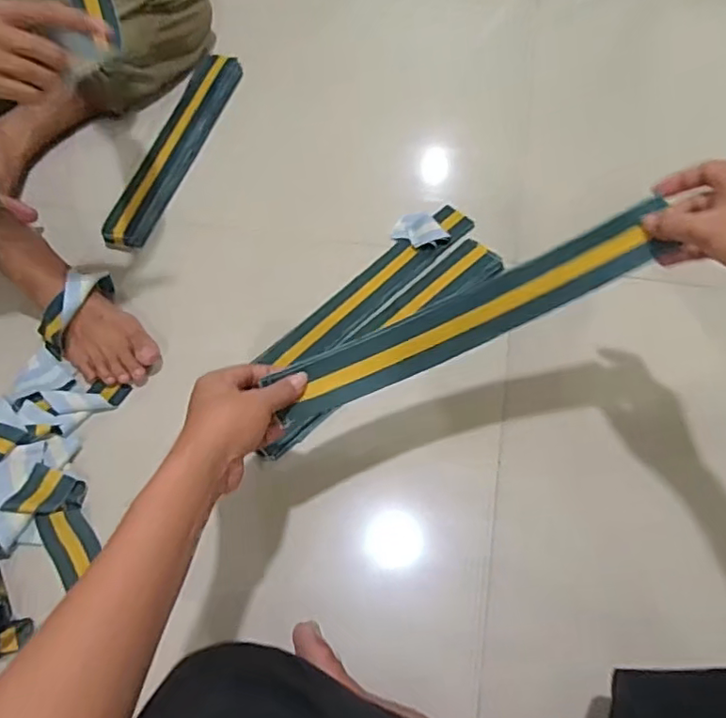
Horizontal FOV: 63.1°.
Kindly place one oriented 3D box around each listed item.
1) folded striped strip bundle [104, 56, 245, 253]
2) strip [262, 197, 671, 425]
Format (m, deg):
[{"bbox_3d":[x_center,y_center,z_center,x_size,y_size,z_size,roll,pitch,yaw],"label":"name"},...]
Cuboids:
[{"bbox_3d":[-0.296,-0.343,0.928,0.065,0.036,0.416,12,62,10],"label":"folded striped strip bundle"},{"bbox_3d":[0.099,-0.036,0.565,0.358,0.061,0.059,-25,64,5],"label":"strip"}]

